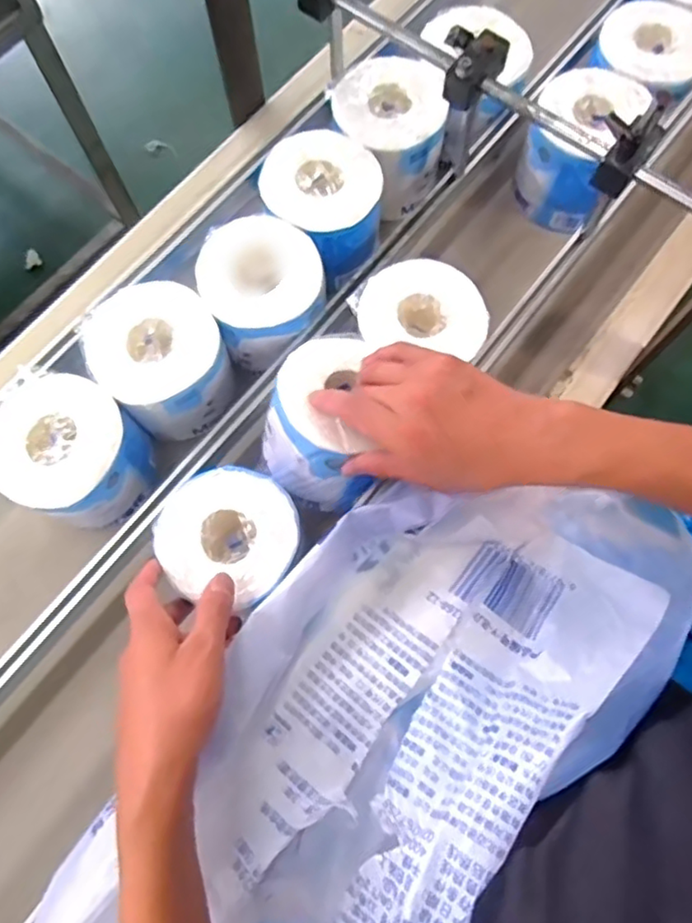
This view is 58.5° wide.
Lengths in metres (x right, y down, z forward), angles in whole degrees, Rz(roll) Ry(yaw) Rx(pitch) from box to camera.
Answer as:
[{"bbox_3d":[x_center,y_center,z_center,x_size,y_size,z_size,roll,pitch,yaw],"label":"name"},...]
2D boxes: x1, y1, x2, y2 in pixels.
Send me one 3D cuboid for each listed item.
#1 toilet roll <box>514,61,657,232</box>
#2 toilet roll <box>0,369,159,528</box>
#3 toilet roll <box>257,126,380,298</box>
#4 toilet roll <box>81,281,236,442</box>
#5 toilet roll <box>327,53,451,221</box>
[{"bbox_3d":[0.238,-0.326,0.650,0.094,0.109,0.115,29,74,9],"label":"toilet roll"},{"bbox_3d":[-0.238,-0.004,0.540,0.109,0.105,0.107,0,72,0],"label":"toilet roll"},{"bbox_3d":[-0.023,-0.246,0.612,0.112,0.086,0.113,0,72,0],"label":"toilet roll"},{"bbox_3d":[-0.167,-0.087,0.579,0.109,0.108,0.107,0,72,0],"label":"toilet roll"},{"bbox_3d":[0.045,-0.328,0.637,0.114,0.102,0.105,0,72,0],"label":"toilet roll"}]

